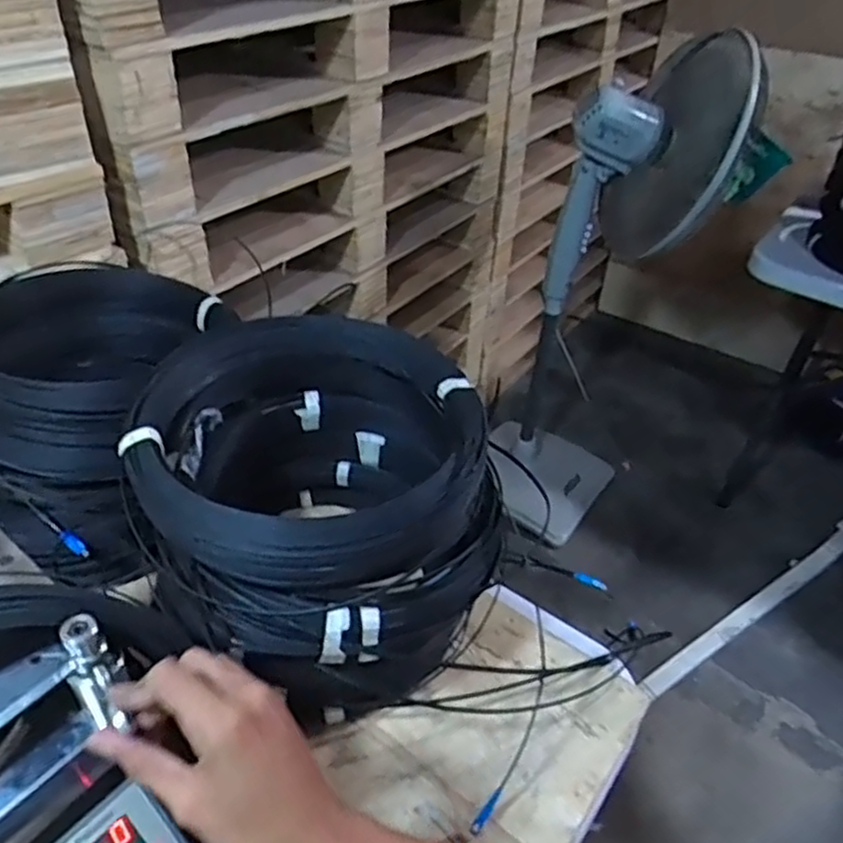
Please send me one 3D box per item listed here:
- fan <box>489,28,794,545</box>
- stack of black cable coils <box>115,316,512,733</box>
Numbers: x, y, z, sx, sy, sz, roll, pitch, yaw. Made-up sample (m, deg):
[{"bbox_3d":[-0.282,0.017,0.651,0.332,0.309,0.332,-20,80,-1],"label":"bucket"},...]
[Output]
[{"bbox_3d":[0.442,-0.278,1.643,0.386,1.136,0.531,11,41,8],"label":"fan"},{"bbox_3d":[-0.098,0.089,0.697,0.335,0.245,0.309,14,41,12],"label":"stack of black cable coils"}]

